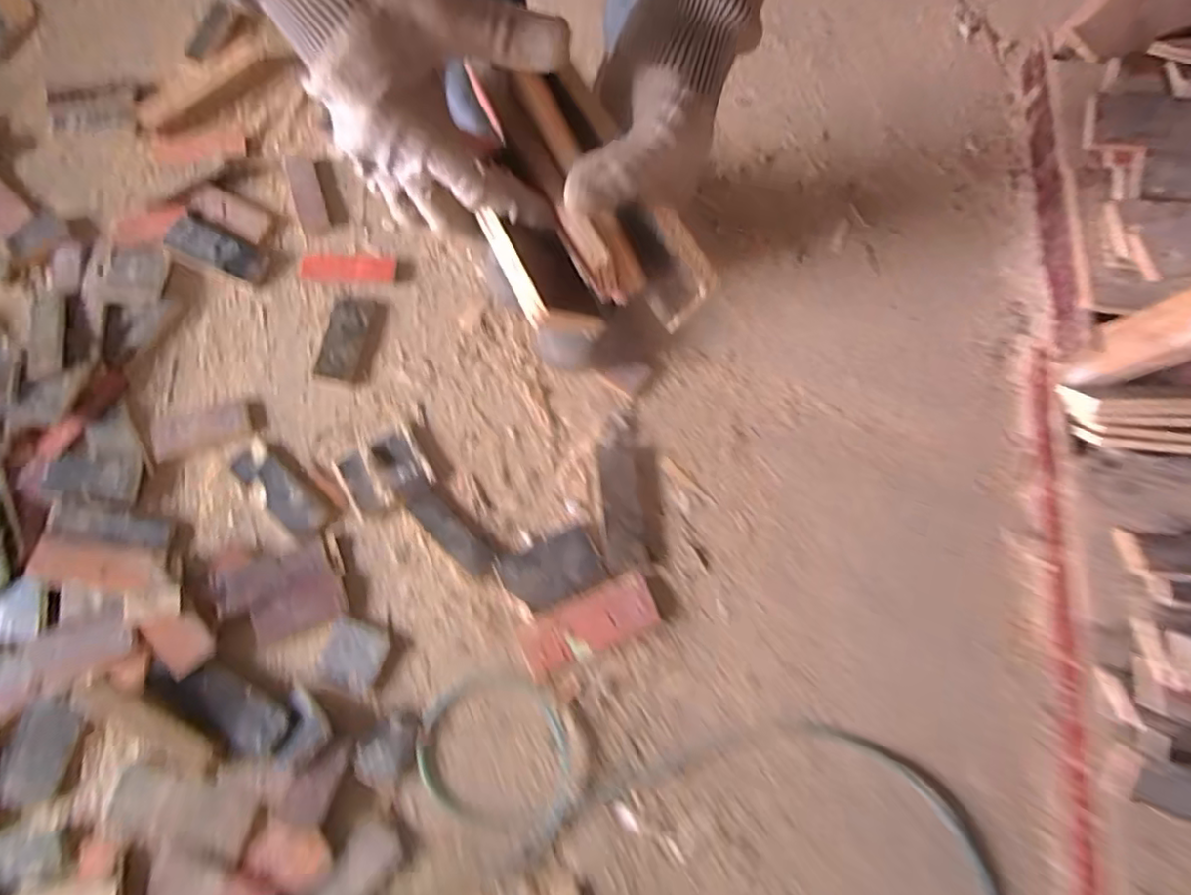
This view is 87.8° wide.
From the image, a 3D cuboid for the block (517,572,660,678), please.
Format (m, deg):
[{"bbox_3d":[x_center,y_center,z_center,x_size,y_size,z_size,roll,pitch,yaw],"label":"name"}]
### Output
[{"bbox_3d":[-0.012,0.253,0.890,0.196,0.018,0.077,-24,76,-7],"label":"block"}]

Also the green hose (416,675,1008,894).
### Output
[{"bbox_3d":[0.161,0.476,0.832,0.816,0.024,0.244,13,75,3],"label":"green hose"}]

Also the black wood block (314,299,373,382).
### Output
[{"bbox_3d":[-0.411,-0.178,1.010,0.061,0.019,0.142,8,75,2],"label":"black wood block"}]

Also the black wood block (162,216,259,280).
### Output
[{"bbox_3d":[-0.647,-0.340,1.047,0.167,0.027,0.068,28,76,7],"label":"black wood block"}]

